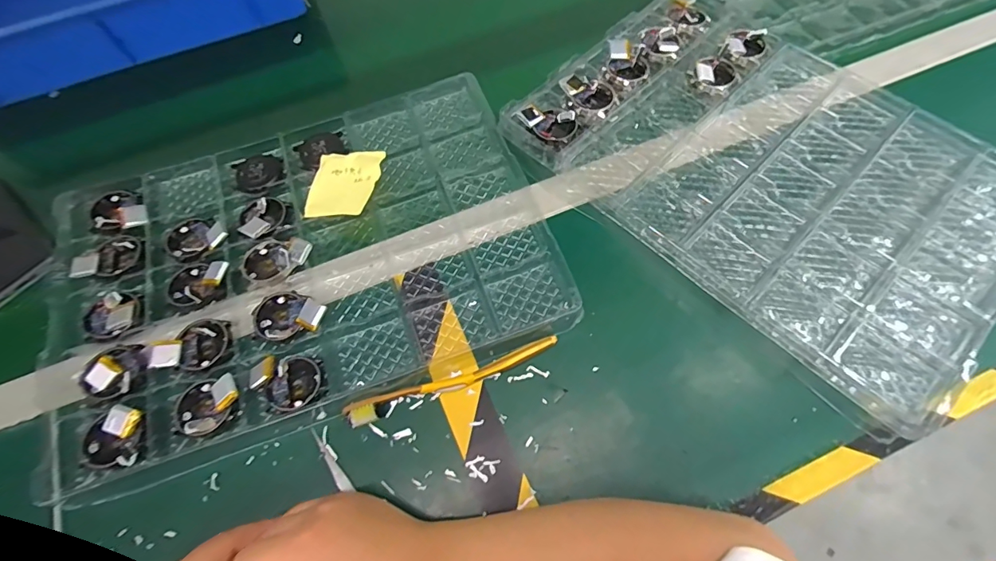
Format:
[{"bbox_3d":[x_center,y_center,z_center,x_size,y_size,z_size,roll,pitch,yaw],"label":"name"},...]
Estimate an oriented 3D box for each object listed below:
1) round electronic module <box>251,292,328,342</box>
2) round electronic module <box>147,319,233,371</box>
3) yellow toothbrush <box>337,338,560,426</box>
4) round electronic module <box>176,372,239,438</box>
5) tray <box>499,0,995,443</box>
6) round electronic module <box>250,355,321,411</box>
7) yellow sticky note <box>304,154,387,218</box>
[{"bbox_3d":[-0.181,0.031,0.389,0.063,0.017,0.044,21,68,12],"label":"round electronic module"},{"bbox_3d":[-0.257,0.053,0.381,0.055,0.024,0.040,-12,65,-2],"label":"round electronic module"},{"bbox_3d":[-0.036,0.079,0.372,0.176,0.013,0.018,-20,66,-6],"label":"yellow toothbrush"},{"bbox_3d":[-0.232,0.097,0.362,0.041,0.017,0.049,26,69,14],"label":"round electronic module"},{"bbox_3d":[0.261,-0.119,0.438,0.305,0.026,0.430,-42,70,-15],"label":"tray"},{"bbox_3d":[-0.173,0.080,0.369,0.056,0.018,0.041,23,69,13],"label":"round electronic module"},{"bbox_3d":[-0.150,-0.094,0.444,0.067,0.028,0.070,11,66,8],"label":"yellow sticky note"}]

